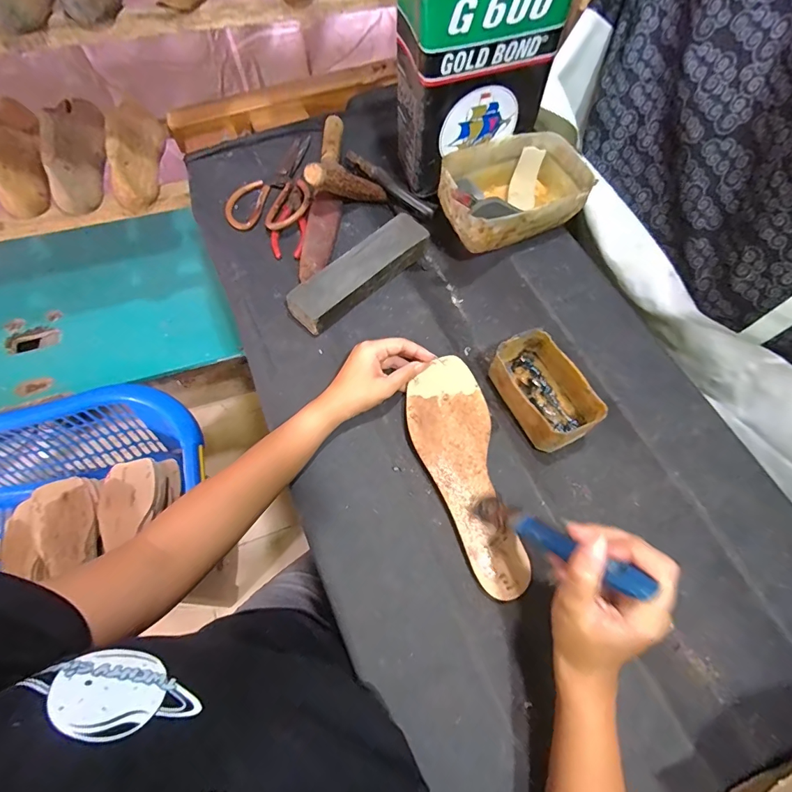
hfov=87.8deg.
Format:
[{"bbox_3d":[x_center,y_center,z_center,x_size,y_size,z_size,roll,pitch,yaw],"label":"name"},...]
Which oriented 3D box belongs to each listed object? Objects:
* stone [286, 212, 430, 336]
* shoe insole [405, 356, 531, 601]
[{"bbox_3d":[-0.045,-0.151,0.506,0.051,0.039,0.192,43,69,15],"label":"stone"},{"bbox_3d":[0.069,0.073,0.415,0.081,0.010,0.240,-12,70,-8],"label":"shoe insole"}]

